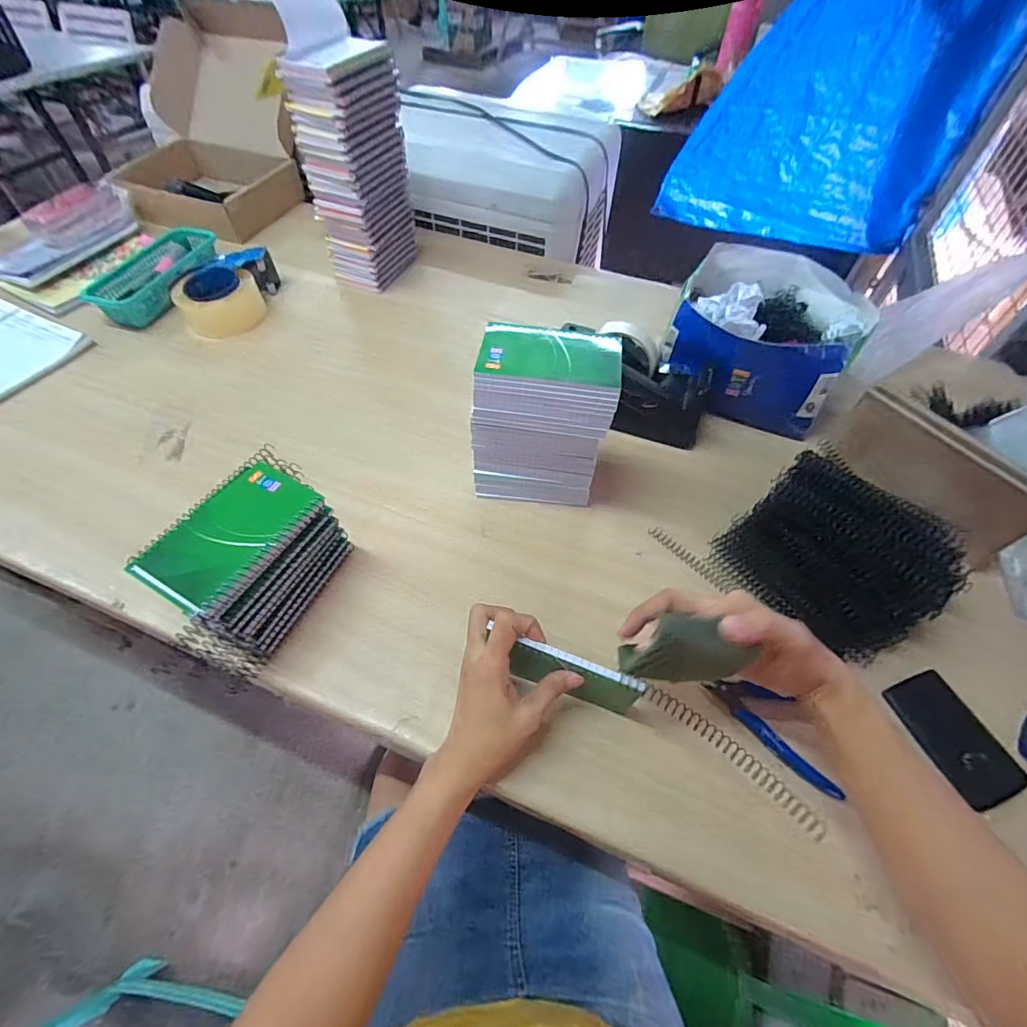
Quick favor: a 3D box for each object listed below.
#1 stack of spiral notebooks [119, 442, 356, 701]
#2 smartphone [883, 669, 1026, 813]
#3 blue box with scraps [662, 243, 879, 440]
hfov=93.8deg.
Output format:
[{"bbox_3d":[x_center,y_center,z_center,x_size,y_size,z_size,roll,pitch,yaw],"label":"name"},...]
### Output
[{"bbox_3d":[-0.237,0.040,0.445,0.095,0.115,0.187,22,57,14],"label":"stack of spiral notebooks"},{"bbox_3d":[0.382,0.194,0.417,0.064,0.007,0.102,-18,57,-13],"label":"smartphone"},{"bbox_3d":[0.327,-0.237,0.626,0.212,0.136,0.236,24,58,16],"label":"blue box with scraps"}]

